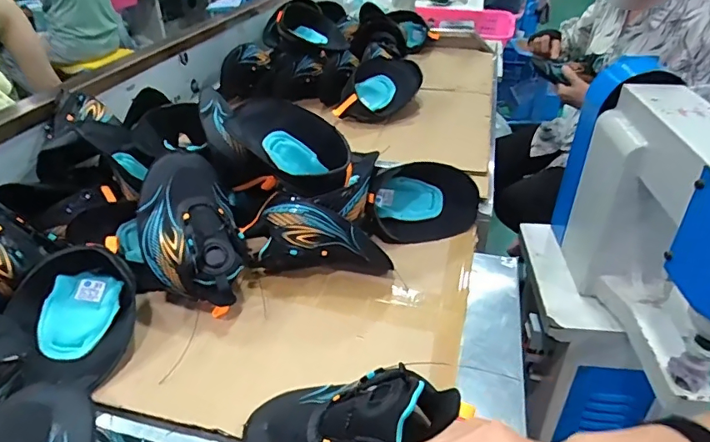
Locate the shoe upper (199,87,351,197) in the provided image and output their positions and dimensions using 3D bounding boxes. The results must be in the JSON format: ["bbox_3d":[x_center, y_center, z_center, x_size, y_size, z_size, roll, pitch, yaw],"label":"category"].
[{"bbox_3d":[-0.129,-0.125,0.687,0.271,0.082,0.107,25,40,10],"label":"shoe upper"}]

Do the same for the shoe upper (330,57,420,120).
[{"bbox_3d":[0.061,-0.292,1.103,0.105,0.103,0.222,25,41,32],"label":"shoe upper"}]

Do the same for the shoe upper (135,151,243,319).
[{"bbox_3d":[-0.216,0.022,0.612,0.131,0.095,0.201,-7,65,-31],"label":"shoe upper"}]

